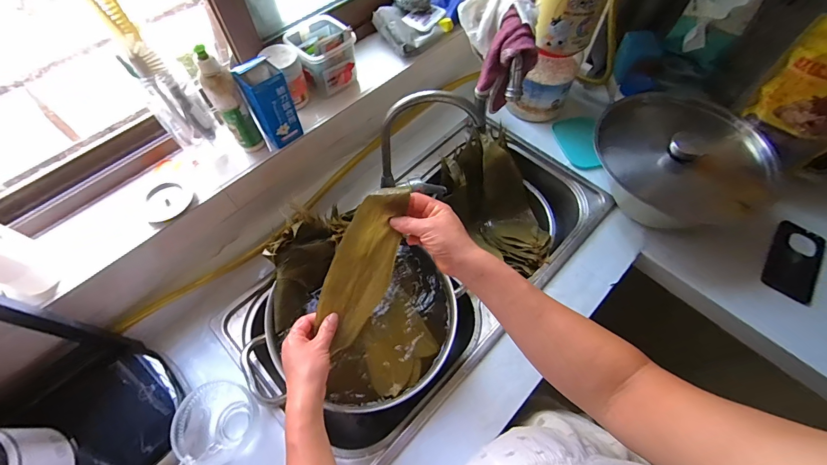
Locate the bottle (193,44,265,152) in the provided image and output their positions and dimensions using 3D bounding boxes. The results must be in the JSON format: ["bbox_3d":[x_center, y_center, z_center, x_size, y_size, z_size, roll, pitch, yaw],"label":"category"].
[{"bbox_3d":[-0.279,-0.195,0.568,0.042,0.169,0.040,-31,65,-15],"label":"bottle"}]

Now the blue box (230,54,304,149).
[{"bbox_3d":[-0.229,-0.207,0.592,0.064,0.134,0.050,-38,68,-18],"label":"blue box"}]

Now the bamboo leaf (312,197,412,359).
[{"bbox_3d":[-0.070,0.049,0.510,0.084,0.216,0.025,14,23,-17],"label":"bamboo leaf"}]

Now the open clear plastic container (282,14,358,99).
[{"bbox_3d":[-0.166,-0.325,0.677,0.101,0.086,0.104,-36,67,-17],"label":"open clear plastic container"}]

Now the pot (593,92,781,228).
[{"bbox_3d":[0.504,-0.132,0.733,0.296,0.119,0.284,0,62,1],"label":"pot"}]

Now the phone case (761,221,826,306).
[{"bbox_3d":[0.730,0.053,0.707,0.095,0.016,0.169,38,63,15],"label":"phone case"}]

